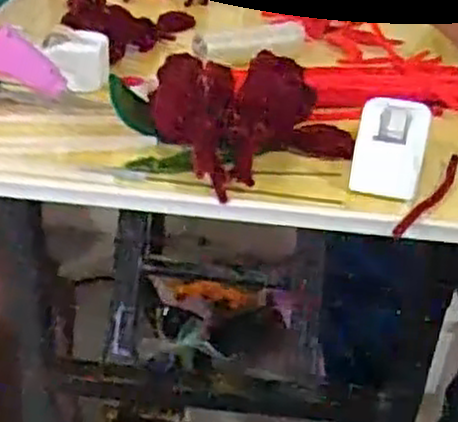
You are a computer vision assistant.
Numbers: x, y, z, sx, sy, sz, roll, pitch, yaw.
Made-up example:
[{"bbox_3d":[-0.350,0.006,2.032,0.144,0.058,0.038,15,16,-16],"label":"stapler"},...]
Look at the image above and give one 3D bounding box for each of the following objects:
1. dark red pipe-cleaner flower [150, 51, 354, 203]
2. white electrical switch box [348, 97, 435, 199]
[{"bbox_3d":[0.015,-0.081,0.611,0.140,0.063,0.117,-21,40,-36],"label":"dark red pipe-cleaner flower"},{"bbox_3d":[0.127,-0.052,0.601,0.052,0.043,0.093,12,32,11],"label":"white electrical switch box"}]

